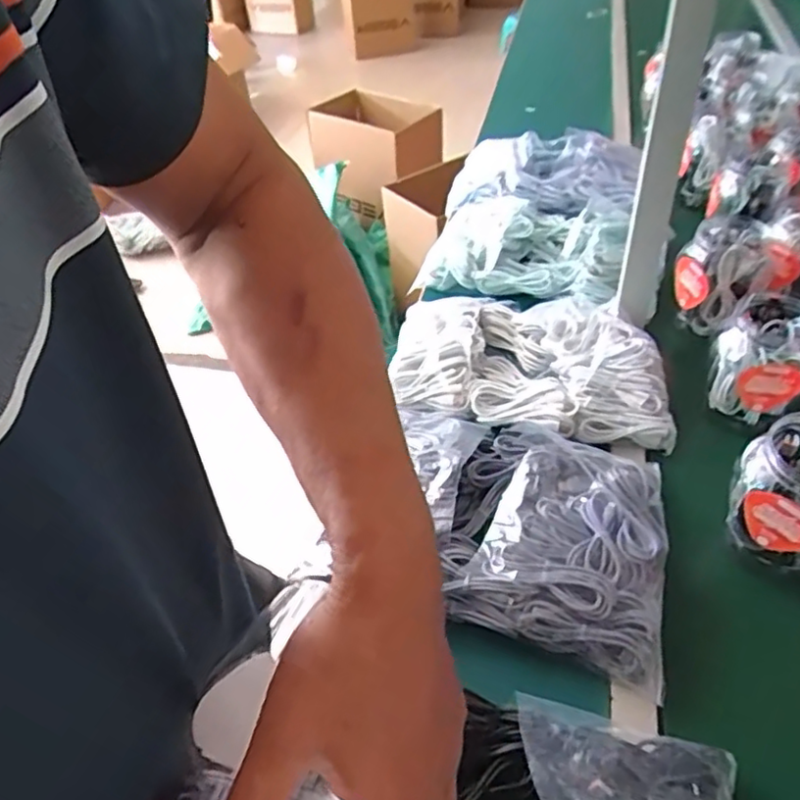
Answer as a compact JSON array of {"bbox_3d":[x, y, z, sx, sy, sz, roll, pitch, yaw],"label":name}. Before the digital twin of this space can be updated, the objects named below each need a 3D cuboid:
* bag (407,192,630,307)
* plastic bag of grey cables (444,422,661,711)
[{"bbox_3d":[0.214,-0.257,1.070,0.326,0.082,0.249,17,48,21],"label":"bag"},{"bbox_3d":[0.159,0.134,0.666,0.214,0.065,0.260,8,45,13],"label":"plastic bag of grey cables"}]

